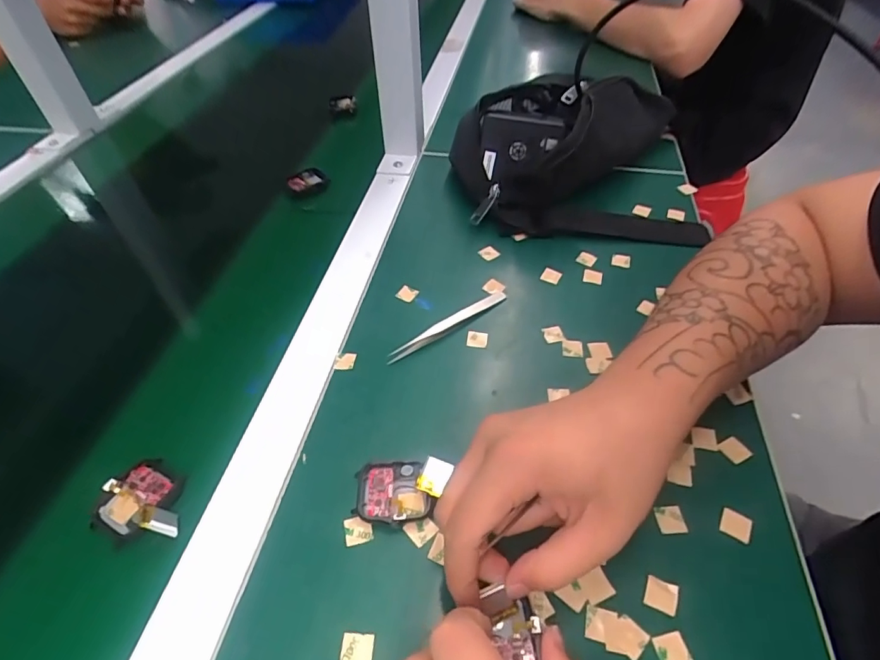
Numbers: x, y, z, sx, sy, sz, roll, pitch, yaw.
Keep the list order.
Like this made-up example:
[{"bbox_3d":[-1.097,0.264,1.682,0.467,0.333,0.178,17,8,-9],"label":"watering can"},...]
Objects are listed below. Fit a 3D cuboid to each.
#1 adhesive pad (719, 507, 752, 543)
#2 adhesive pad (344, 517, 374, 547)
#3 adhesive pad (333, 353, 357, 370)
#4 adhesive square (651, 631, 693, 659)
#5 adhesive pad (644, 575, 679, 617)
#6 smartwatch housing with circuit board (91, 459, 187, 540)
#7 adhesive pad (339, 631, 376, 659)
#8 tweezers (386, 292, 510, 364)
[{"bbox_3d":[0.171,0.113,0.278,0.015,0.004,0.016,21,57,22],"label":"adhesive pad"},{"bbox_3d":[-0.047,0.114,0.274,0.016,0.004,0.015,-10,49,-7],"label":"adhesive pad"},{"bbox_3d":[-0.071,0.023,0.360,0.015,0.004,0.015,6,49,7],"label":"adhesive pad"},{"bbox_3d":[0.115,0.158,0.236,0.016,0.004,0.015,-11,49,-8],"label":"adhesive square"},{"bbox_3d":[0.117,0.138,0.252,0.015,0.004,0.015,19,52,18],"label":"adhesive pad"},{"bbox_3d":[-0.176,0.098,0.287,0.053,0.022,0.047,2,49,3],"label":"smartwatch housing with circuit board"},{"bbox_3d":[-0.041,0.157,0.235,0.016,0.004,0.016,1,49,3],"label":"adhesive pad"},{"bbox_3d":[0.009,-0.006,0.381,0.113,0.008,0.014,-30,54,-23],"label":"tweezers"}]

